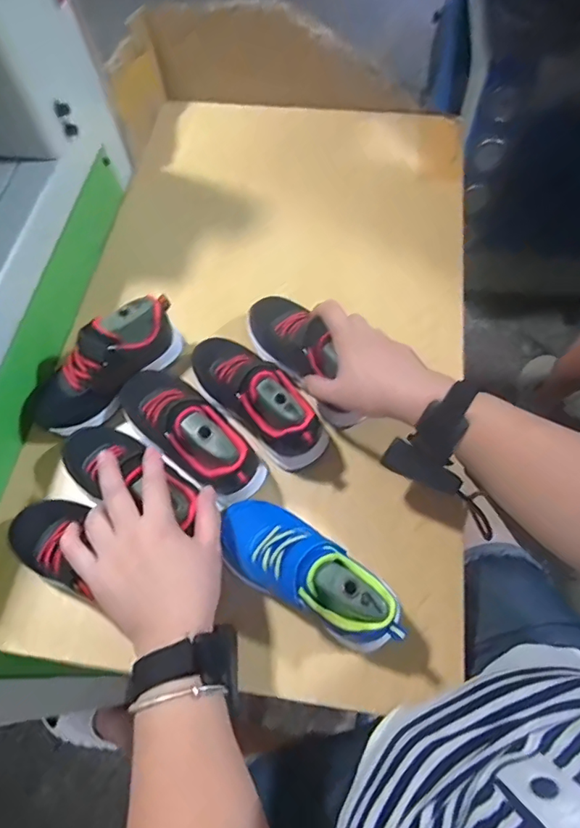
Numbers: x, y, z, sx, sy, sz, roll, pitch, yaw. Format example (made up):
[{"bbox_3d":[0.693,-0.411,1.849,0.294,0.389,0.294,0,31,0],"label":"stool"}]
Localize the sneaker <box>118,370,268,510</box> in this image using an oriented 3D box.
[{"bbox_3d":[-0.103,0.009,0.514,0.180,0.081,0.069,39,72,18],"label":"sneaker"}]

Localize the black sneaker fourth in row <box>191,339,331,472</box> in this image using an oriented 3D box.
[{"bbox_3d":[-0.037,-0.017,0.527,0.171,0.078,0.058,38,71,18],"label":"black sneaker fourth in row"}]

